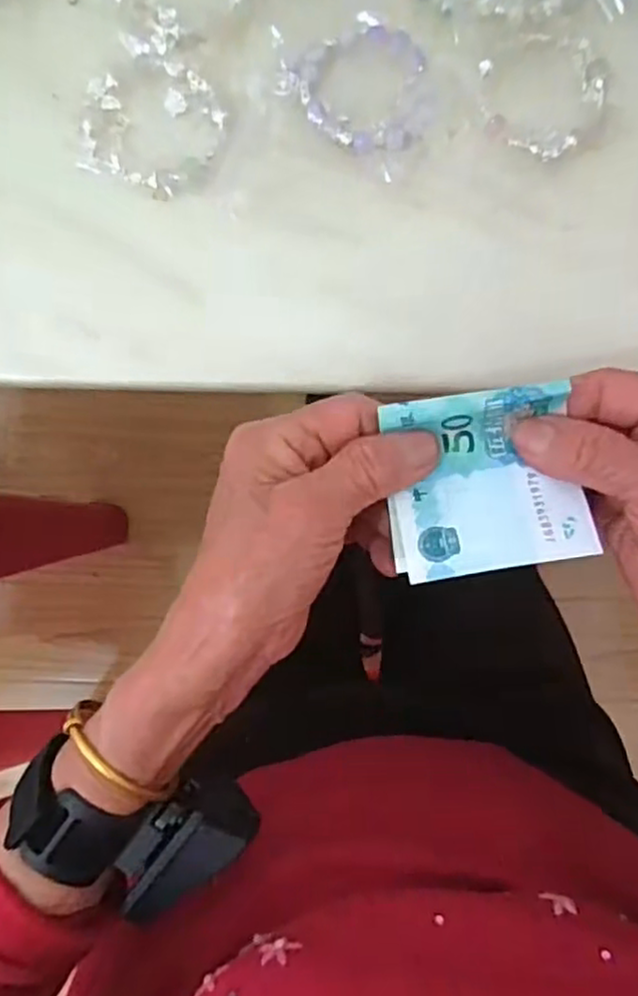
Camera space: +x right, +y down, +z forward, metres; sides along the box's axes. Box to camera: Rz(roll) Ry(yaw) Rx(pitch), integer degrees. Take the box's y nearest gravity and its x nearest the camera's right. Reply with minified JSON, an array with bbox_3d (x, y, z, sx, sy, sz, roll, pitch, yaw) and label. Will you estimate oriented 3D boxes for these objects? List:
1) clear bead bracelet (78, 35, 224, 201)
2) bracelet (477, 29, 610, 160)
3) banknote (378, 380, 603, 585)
[{"bbox_3d":[-0.075,-0.174,0.320,0.064,0.005,0.068,0,86,0],"label":"clear bead bracelet"},{"bbox_3d":[0.101,-0.186,0.317,0.054,0.005,0.065,37,87,2],"label":"bracelet"},{"bbox_3d":[0.062,-0.006,0.260,0.068,0.019,0.065,-6,86,-1],"label":"banknote"}]

